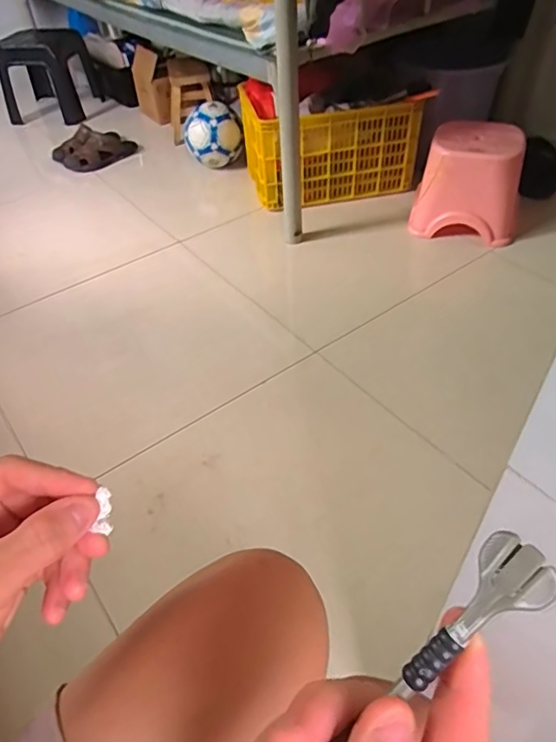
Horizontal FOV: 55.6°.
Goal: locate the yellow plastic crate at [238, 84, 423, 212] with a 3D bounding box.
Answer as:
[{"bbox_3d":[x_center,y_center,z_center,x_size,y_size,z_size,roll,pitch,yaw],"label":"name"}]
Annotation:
[{"bbox_3d":[0.148,-0.691,1.595,0.471,0.244,0.340,-10,45,-5],"label":"yellow plastic crate"}]

